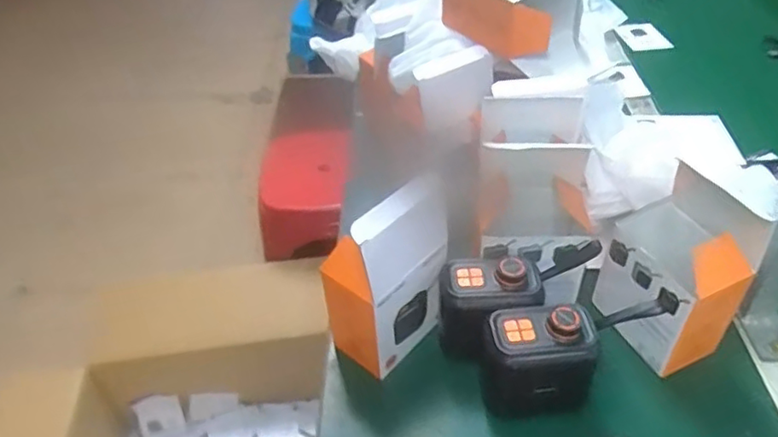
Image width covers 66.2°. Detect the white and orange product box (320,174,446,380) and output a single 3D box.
[{"bbox_3d":[-0.002,0.052,0.526,0.056,0.189,0.106,30,52,32],"label":"white and orange product box"}]

